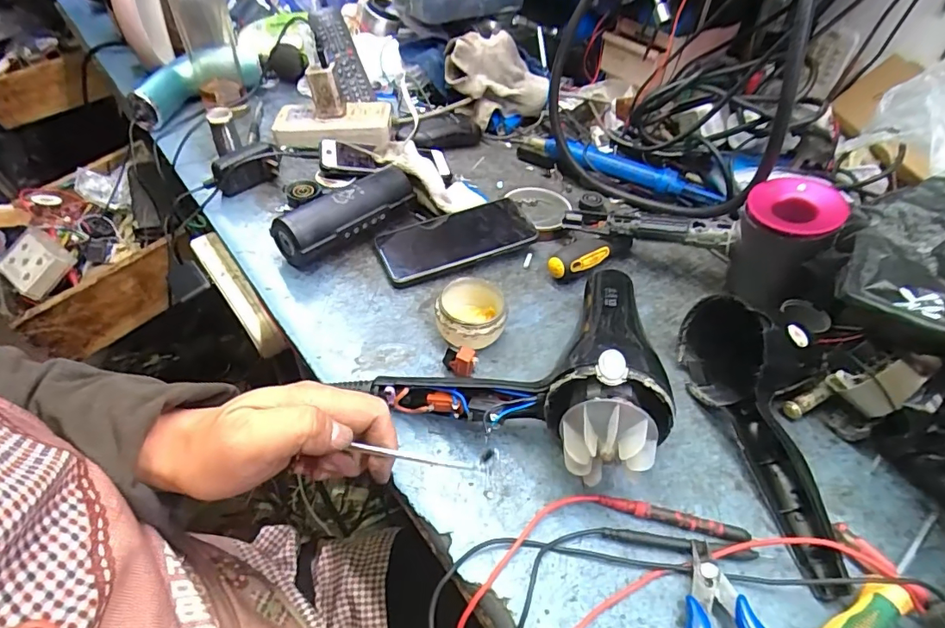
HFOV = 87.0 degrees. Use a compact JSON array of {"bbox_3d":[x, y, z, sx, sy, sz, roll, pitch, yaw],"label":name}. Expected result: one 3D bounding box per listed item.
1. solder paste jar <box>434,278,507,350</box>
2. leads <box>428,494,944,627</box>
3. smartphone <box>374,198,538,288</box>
[{"bbox_3d":[-0.002,0.005,0.442,0.060,0.041,0.060,3,45,-3],"label":"solder paste jar"},{"bbox_3d":[0.121,0.157,0.307,0.290,0.035,0.121,-9,47,-14],"label":"leads"},{"bbox_3d":[-0.019,-0.080,0.530,0.159,0.014,0.081,-22,48,-10],"label":"smartphone"}]

